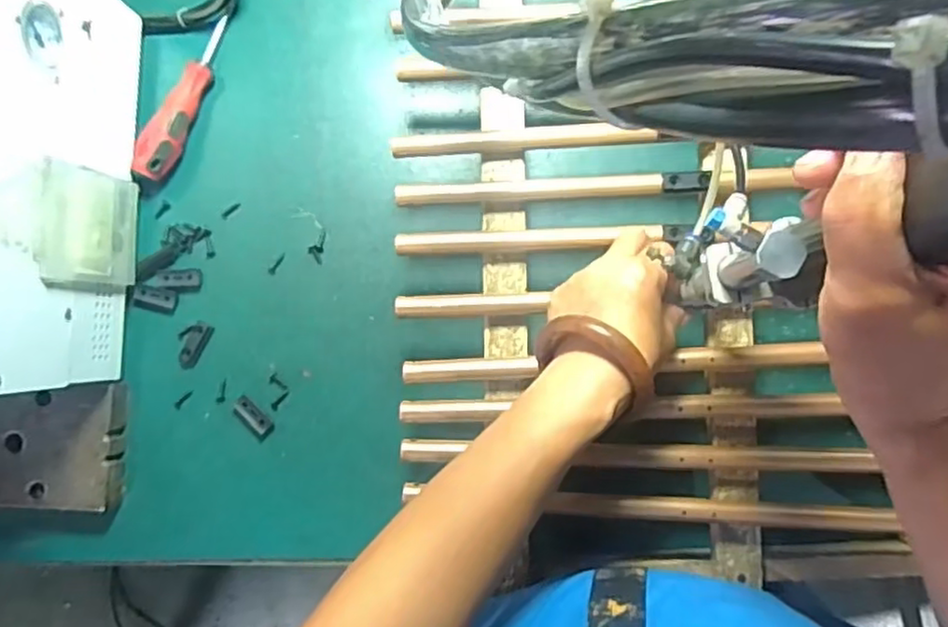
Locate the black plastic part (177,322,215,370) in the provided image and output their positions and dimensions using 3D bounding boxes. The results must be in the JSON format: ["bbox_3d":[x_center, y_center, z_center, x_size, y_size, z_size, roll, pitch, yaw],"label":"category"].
[{"bbox_3d":[-0.232,0.025,0.560,0.022,0.004,0.040,29,89,3],"label":"black plastic part"}]

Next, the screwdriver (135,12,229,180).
[{"bbox_3d":[-0.231,-0.174,0.551,0.027,0.030,0.143,27,89,3],"label":"screwdriver"}]

